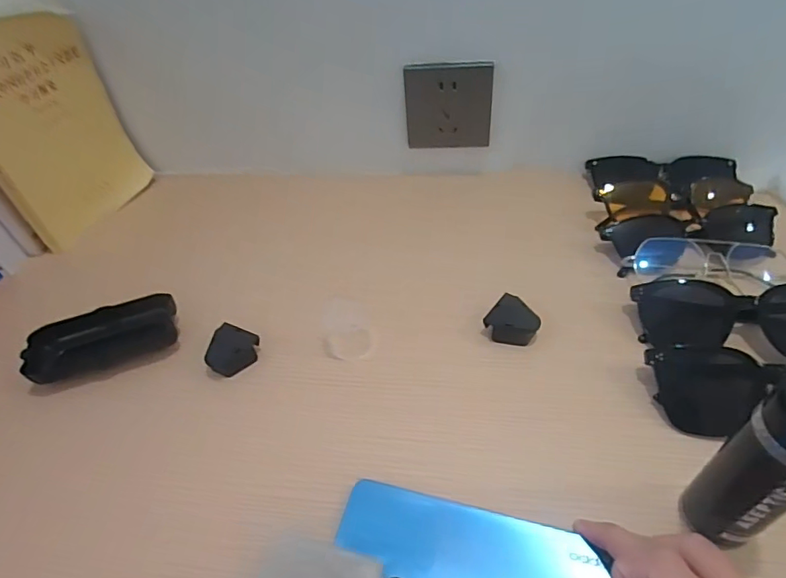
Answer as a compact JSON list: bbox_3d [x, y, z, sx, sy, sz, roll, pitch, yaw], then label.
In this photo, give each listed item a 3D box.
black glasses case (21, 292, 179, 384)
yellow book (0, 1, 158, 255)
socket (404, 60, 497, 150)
[{"bbox_3d":[-0.233,0.038,0.397,0.110,0.025,0.051,-20,48,-14],"label":"black glasses case"},{"bbox_3d":[-0.324,-0.157,0.466,0.030,0.197,0.140,15,49,19],"label":"yellow book"},{"bbox_3d":[0.056,-0.183,0.489,0.084,0.082,0.016,2,46,8],"label":"socket"}]

